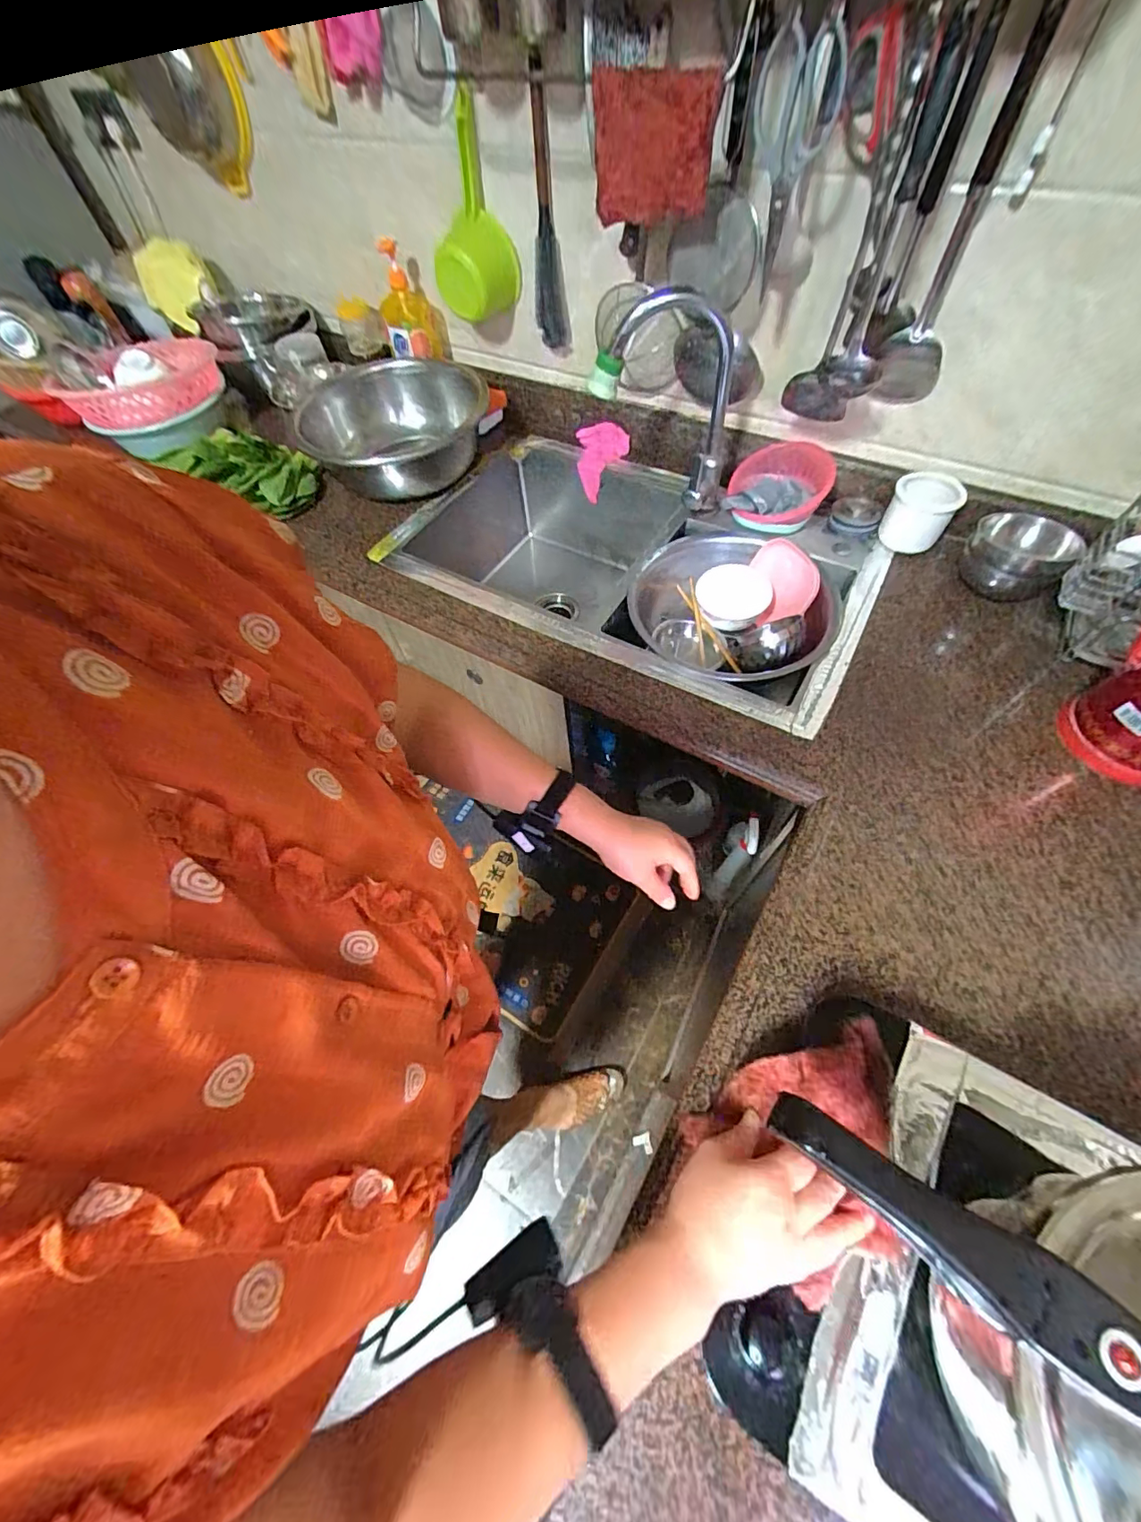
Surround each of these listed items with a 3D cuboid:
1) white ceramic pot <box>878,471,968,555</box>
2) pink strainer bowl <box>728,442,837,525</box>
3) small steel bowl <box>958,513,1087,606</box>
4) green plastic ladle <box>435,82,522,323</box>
[{"bbox_3d":[0.581,-0.414,0.866,0.100,0.103,0.097,26,65,18],"label":"white ceramic pot"},{"bbox_3d":[0.376,-0.483,0.922,0.164,0.086,0.150,-2,60,3],"label":"pink strainer bowl"},{"bbox_3d":[0.680,-0.311,0.800,0.127,0.101,0.101,22,64,16],"label":"small steel bowl"},{"bbox_3d":[-0.160,-0.878,0.844,0.087,0.259,0.165,-33,63,-15],"label":"green plastic ladle"}]

